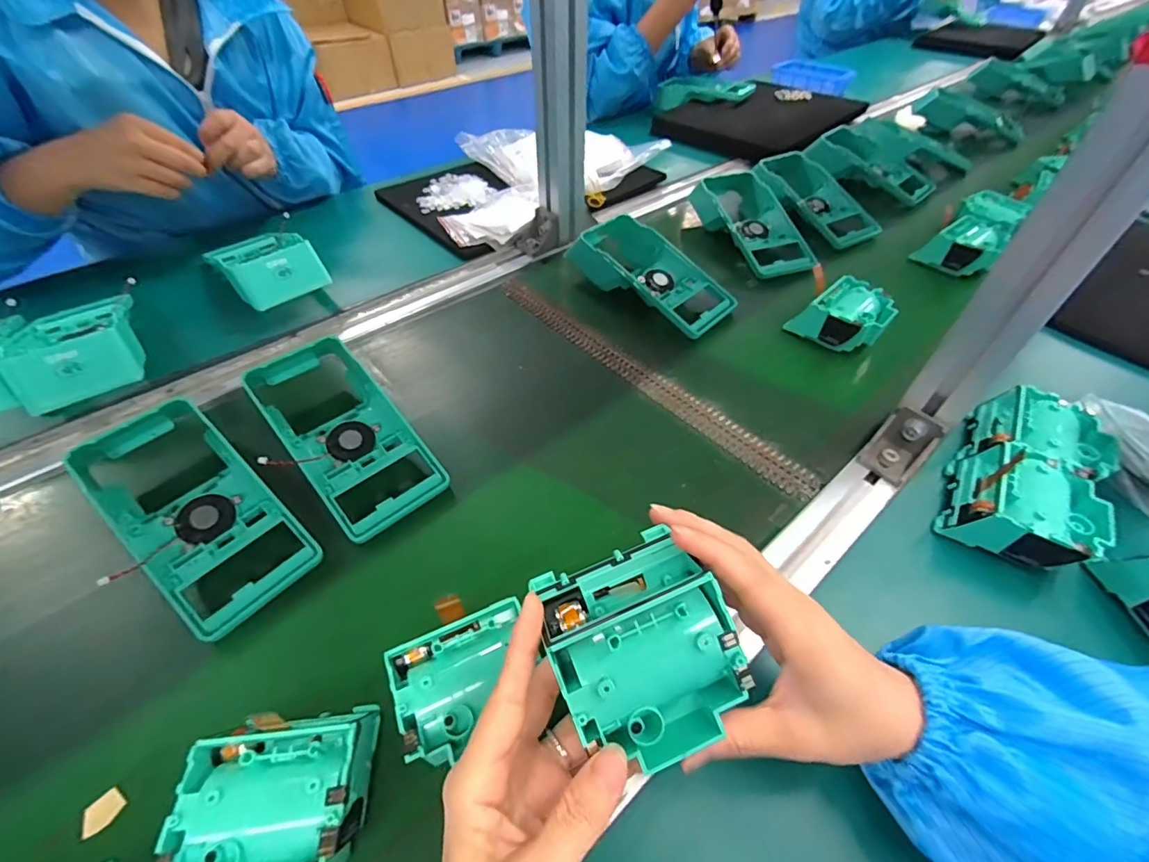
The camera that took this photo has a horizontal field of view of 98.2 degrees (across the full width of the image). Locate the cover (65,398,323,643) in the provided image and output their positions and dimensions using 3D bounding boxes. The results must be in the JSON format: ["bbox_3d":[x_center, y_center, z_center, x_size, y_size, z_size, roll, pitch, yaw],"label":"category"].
[{"bbox_3d":[-0.268,0.050,0.341,0.193,0.050,0.091,33,56,26],"label":"cover"}]

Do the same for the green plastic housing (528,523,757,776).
[{"bbox_3d":[0.028,0.092,0.214,0.073,0.038,0.078,-19,87,-6],"label":"green plastic housing"}]

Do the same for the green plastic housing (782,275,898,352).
[{"bbox_3d":[0.269,-0.111,0.492,0.074,0.044,0.071,-33,56,-26],"label":"green plastic housing"}]

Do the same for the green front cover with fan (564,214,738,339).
[{"bbox_3d":[0.082,-0.174,0.540,0.186,0.049,0.093,32,55,26],"label":"green front cover with fan"}]

